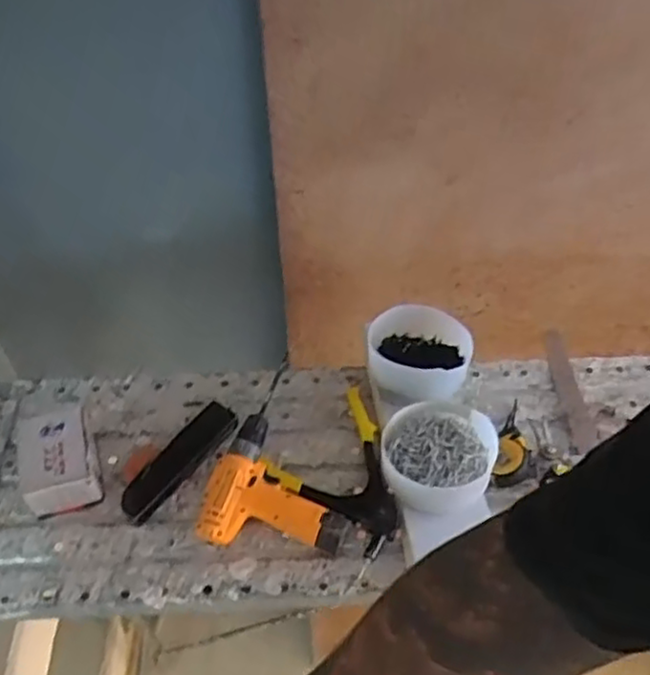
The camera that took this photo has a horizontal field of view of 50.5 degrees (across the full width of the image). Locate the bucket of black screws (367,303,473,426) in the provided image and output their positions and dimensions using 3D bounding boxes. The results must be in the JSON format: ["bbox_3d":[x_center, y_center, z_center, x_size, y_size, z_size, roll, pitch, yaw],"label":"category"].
[{"bbox_3d":[0.146,0.039,1.080,0.154,0.125,0.144,0,49,0],"label":"bucket of black screws"}]

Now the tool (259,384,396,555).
[{"bbox_3d":[0.050,0.182,1.009,0.207,0.038,0.218,31,56,25],"label":"tool"}]

